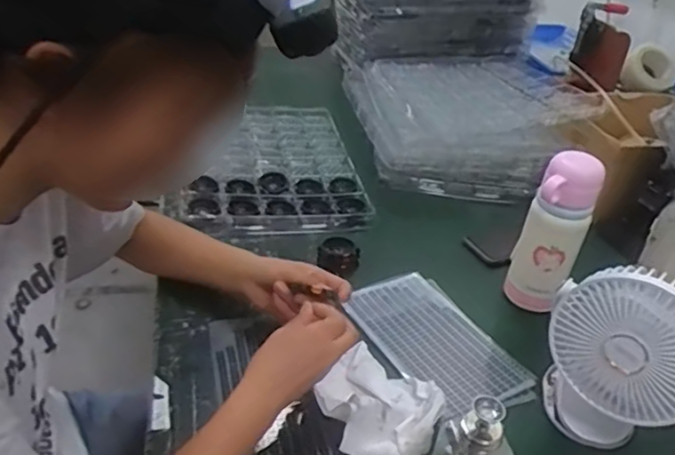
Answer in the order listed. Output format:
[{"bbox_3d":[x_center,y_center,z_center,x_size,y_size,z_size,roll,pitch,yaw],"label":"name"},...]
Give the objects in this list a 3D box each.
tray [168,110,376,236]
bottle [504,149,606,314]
[{"bbox_3d":[-0.136,-0.123,1.108,0.320,0.027,0.491,-3,34,-13],"label":"tray"},{"bbox_3d":[0.268,0.008,0.767,0.076,0.201,0.058,19,35,20],"label":"bottle"}]

